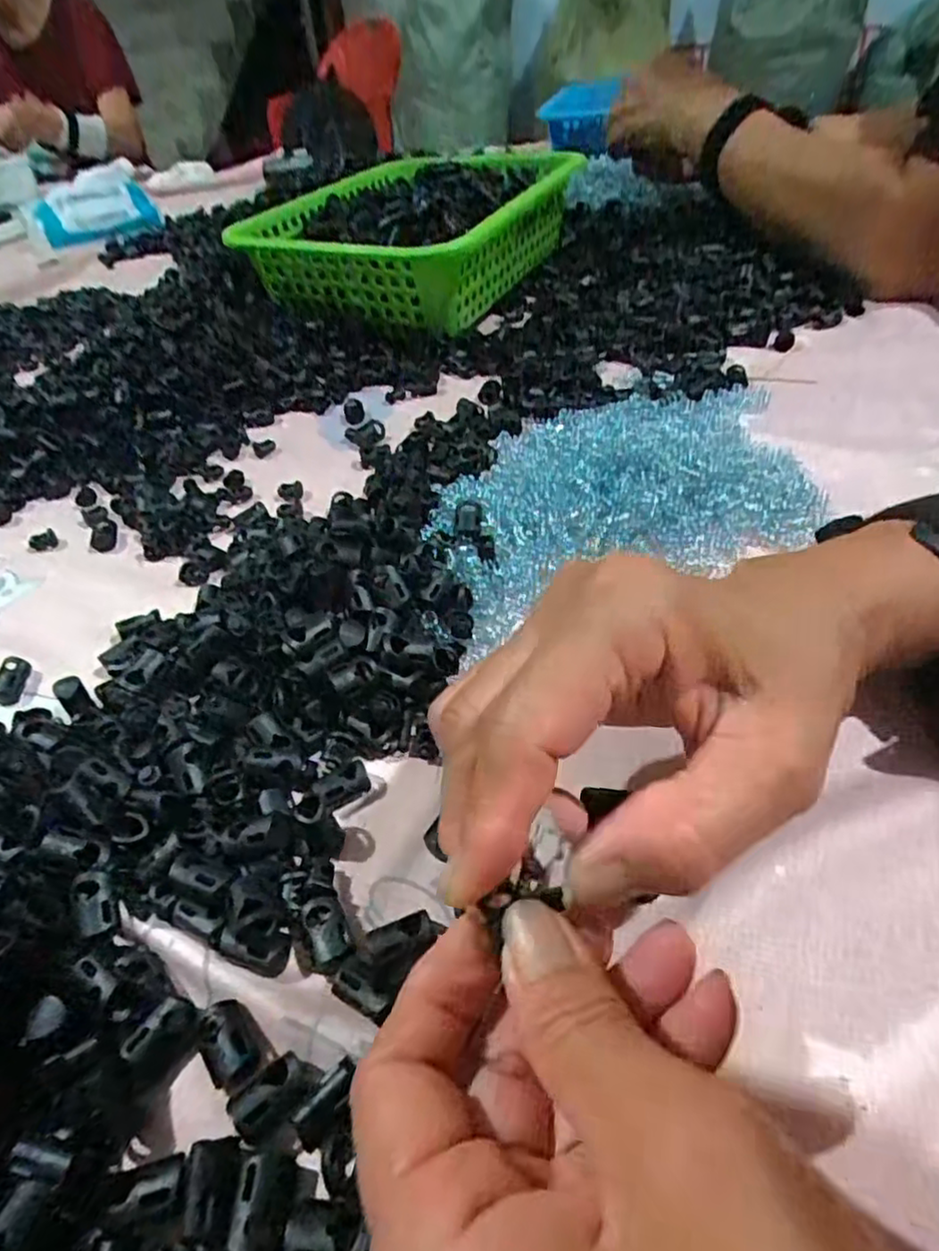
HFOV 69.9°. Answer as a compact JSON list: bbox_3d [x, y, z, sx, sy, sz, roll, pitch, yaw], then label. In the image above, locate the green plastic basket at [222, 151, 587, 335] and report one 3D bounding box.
[{"bbox_3d":[-0.044,-0.342,0.590,0.209,0.089,0.293,15,48,22],"label":"green plastic basket"}]

